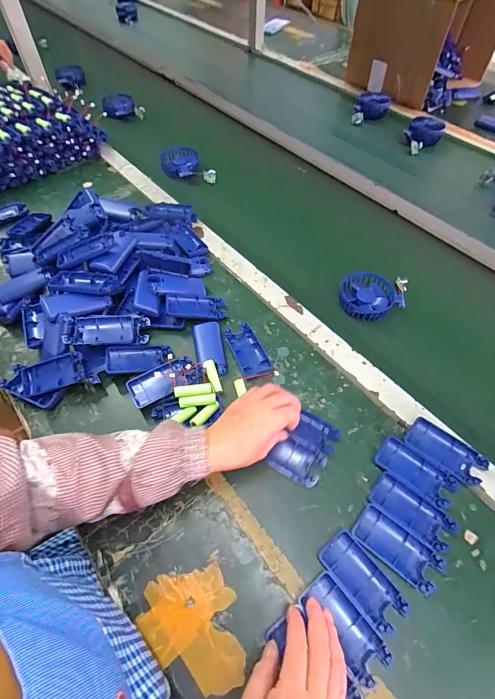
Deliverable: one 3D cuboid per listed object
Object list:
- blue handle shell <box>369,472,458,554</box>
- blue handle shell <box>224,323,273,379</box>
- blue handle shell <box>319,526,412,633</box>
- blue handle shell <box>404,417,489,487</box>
[{"bbox_3d":[0.192,0.190,0.427,0.091,0.010,0.043,37,63,22],"label":"blue handle shell"},{"bbox_3d":[-0.001,0.001,0.560,0.045,0.008,0.093,-21,59,-15],"label":"blue handle shell"},{"bbox_3d":[0.123,0.248,0.393,0.047,0.017,0.091,-30,61,-20],"label":"blue handle shell"},{"bbox_3d":[0.252,0.130,0.465,0.093,0.017,0.045,38,63,22],"label":"blue handle shell"}]

